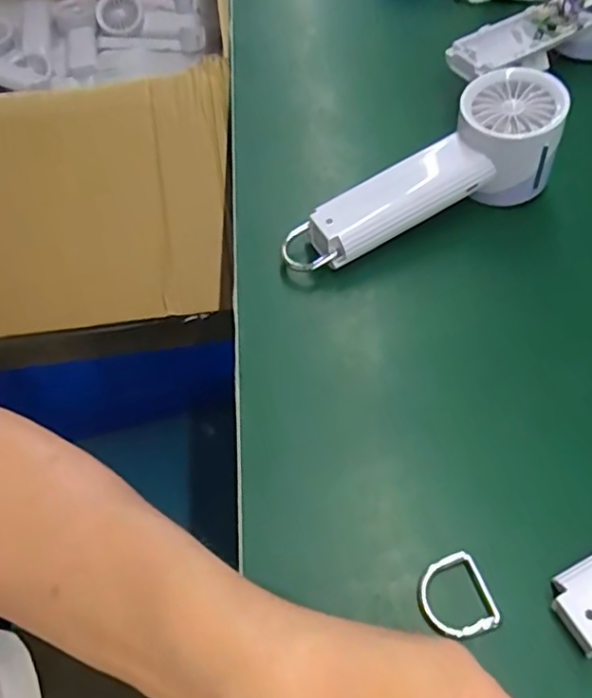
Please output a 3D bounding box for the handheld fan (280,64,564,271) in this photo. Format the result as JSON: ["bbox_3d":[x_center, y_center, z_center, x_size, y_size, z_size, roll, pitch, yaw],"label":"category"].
[{"bbox_3d":[0.079,-0.103,0.385,0.192,0.061,0.061,-30,59,0],"label":"handheld fan"}]

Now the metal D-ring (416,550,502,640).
[{"bbox_3d":[0.070,0.110,0.269,0.033,0.006,0.033,-17,57,-8],"label":"metal D-ring"}]

